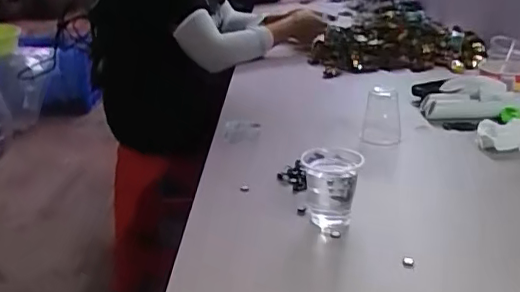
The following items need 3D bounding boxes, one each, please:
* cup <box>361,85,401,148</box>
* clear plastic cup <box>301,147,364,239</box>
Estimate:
[{"bbox_3d":[0.181,-0.046,0.837,0.055,0.078,0.069,1,22,8],"label":"cup"},{"bbox_3d":[0.079,0.048,0.619,0.066,0.075,0.081,3,22,12],"label":"clear plastic cup"}]

